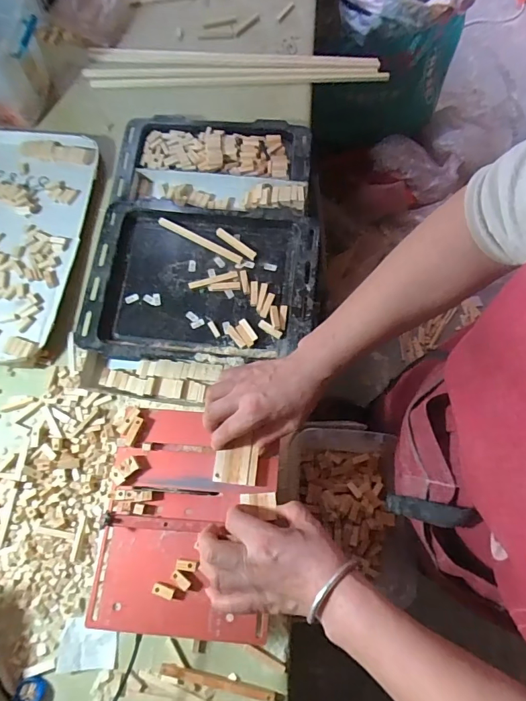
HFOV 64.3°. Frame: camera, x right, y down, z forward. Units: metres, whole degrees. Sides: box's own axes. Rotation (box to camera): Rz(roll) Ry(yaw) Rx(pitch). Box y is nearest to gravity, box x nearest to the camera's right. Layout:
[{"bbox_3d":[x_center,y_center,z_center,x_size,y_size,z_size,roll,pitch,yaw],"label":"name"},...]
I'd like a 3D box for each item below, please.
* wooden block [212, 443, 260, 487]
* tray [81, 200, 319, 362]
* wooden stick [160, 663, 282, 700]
[{"bbox_3d":[-0.031,0.132,0.485,0.049,0.010,0.044,5,70,0],"label":"wooden block"},{"bbox_3d":[-0.099,-0.115,0.662,0.363,0.039,0.264,1,71,2],"label":"tray"},{"bbox_3d":[-0.053,0.419,0.525,0.152,0.015,0.014,12,72,5],"label":"wooden stick"}]

